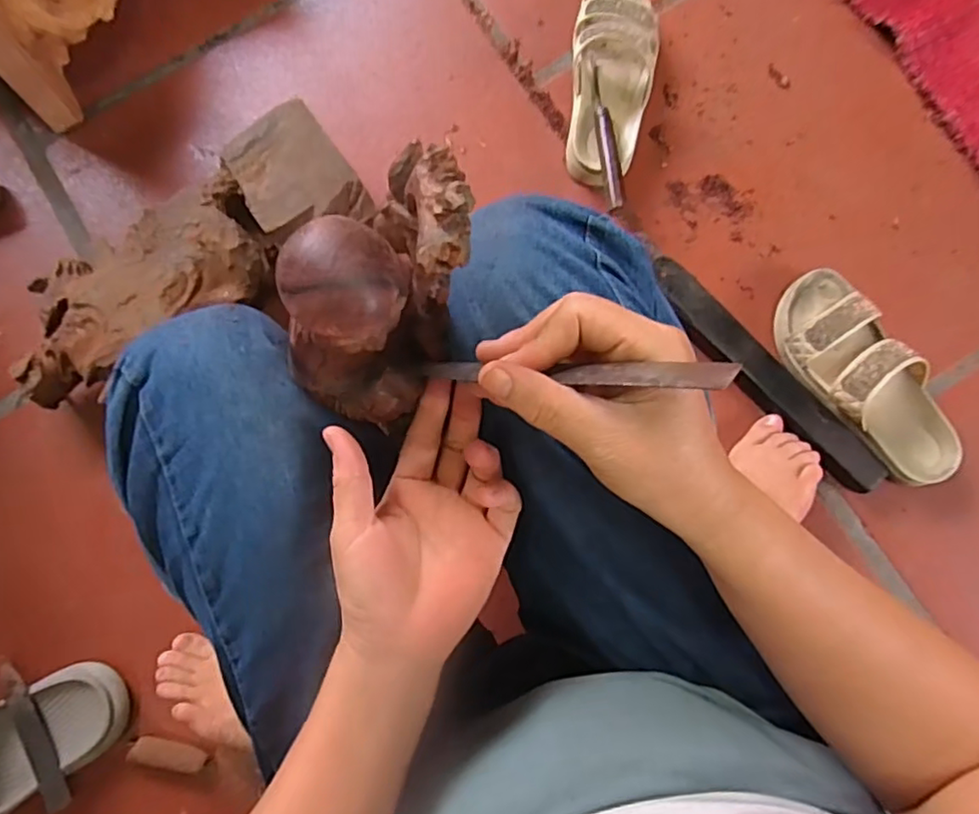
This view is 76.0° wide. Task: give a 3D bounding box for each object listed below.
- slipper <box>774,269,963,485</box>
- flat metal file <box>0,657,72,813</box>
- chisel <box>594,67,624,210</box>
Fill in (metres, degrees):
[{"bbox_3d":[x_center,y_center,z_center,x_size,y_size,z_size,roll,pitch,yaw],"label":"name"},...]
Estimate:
[{"bbox_3d":[0.359,-0.027,0.598,0.091,0.074,0.226,-28,82,-2],"label":"slipper"},{"bbox_3d":[-0.421,0.301,0.580,0.022,0.007,0.142,-24,80,-29],"label":"flat metal file"},{"bbox_3d":[0.119,-0.276,0.636,0.020,0.022,0.163,-6,81,0],"label":"chisel"}]

